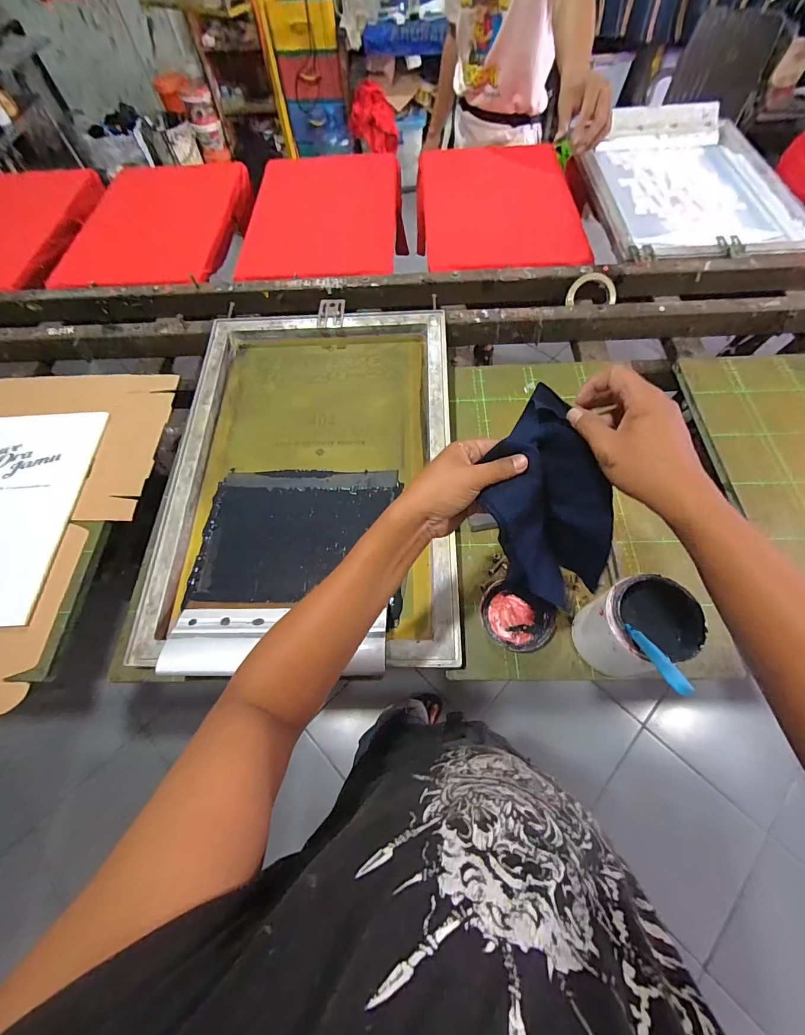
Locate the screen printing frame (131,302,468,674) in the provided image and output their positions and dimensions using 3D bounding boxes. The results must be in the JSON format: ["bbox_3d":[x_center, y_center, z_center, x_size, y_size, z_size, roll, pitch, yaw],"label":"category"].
[{"bbox_3d":[-0.160,-0.090,0.684,0.492,0.055,0.669,0,63,3],"label":"screen printing frame"}]

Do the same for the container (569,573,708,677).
[{"bbox_3d":[0.287,0.142,0.503,0.097,0.142,0.096,-1,63,2],"label":"container"}]

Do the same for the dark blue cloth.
[{"bbox_3d":[0.163,0.008,0.412,0.065,0.249,0.163,21,60,44],"label":"dark blue cloth"}]

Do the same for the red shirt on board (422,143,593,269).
[{"bbox_3d":[0.251,-0.816,1.056,0.387,0.037,0.621,-3,64,1],"label":"red shirt on board"}]

